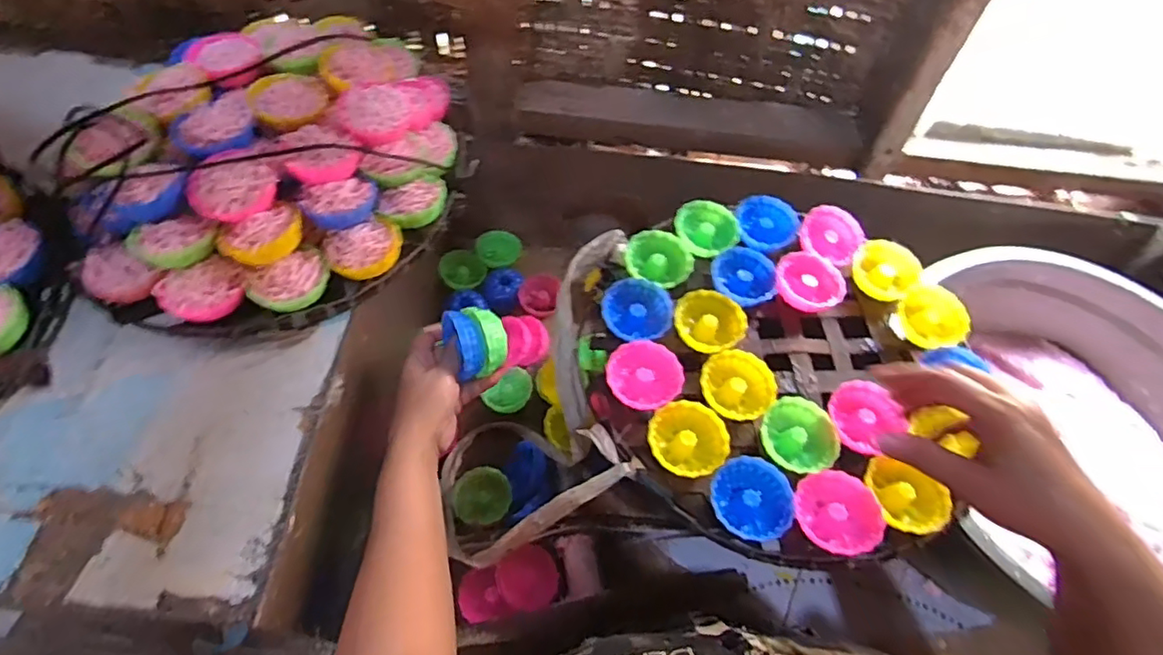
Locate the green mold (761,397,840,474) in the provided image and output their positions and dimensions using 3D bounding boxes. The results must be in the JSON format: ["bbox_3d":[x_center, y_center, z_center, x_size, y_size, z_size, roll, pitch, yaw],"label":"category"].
[{"bbox_3d":[0.178,0.091,0.480,0.060,0.026,0.059,2,58,-3],"label":"green mold"}]

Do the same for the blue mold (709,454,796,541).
[{"bbox_3d":[0.128,0.133,0.444,0.059,0.026,0.061,2,58,-3],"label":"blue mold"}]

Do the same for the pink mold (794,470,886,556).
[{"bbox_3d":[0.194,0.144,0.444,0.061,0.026,0.061,-5,53,6],"label":"pink mold"}]

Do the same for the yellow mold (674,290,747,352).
[{"bbox_3d":[0.117,-0.004,0.533,0.063,0.024,0.056,32,61,15],"label":"yellow mold"}]

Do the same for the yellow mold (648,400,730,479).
[{"bbox_3d":[0.085,0.090,0.468,0.062,0.029,0.061,2,58,-3],"label":"yellow mold"}]

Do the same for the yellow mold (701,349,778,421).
[{"bbox_3d":[0.134,0.053,0.503,0.063,0.025,0.060,2,58,-3],"label":"yellow mold"}]

